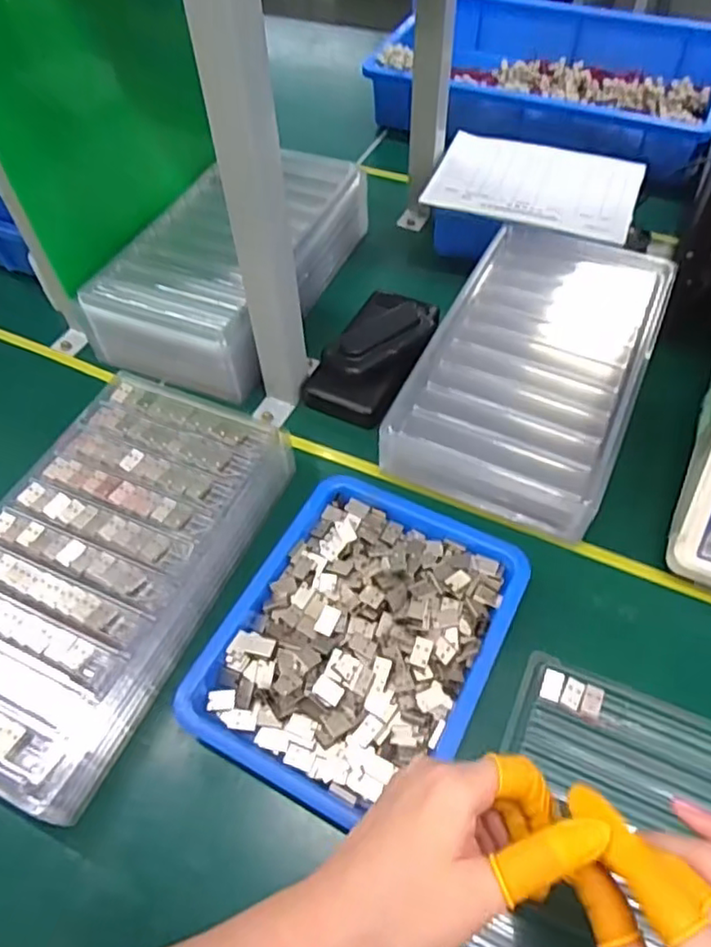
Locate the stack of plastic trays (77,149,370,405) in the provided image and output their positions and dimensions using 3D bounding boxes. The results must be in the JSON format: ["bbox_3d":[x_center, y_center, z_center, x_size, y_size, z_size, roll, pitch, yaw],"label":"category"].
[{"bbox_3d":[-0.122,-0.213,0.655,0.173,0.100,0.284,17,58,14],"label":"stack of plastic trays"}]

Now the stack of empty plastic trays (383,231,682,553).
[{"bbox_3d":[0.159,-0.099,0.558,0.169,0.053,0.301,21,59,17],"label":"stack of empty plastic trays"}]

